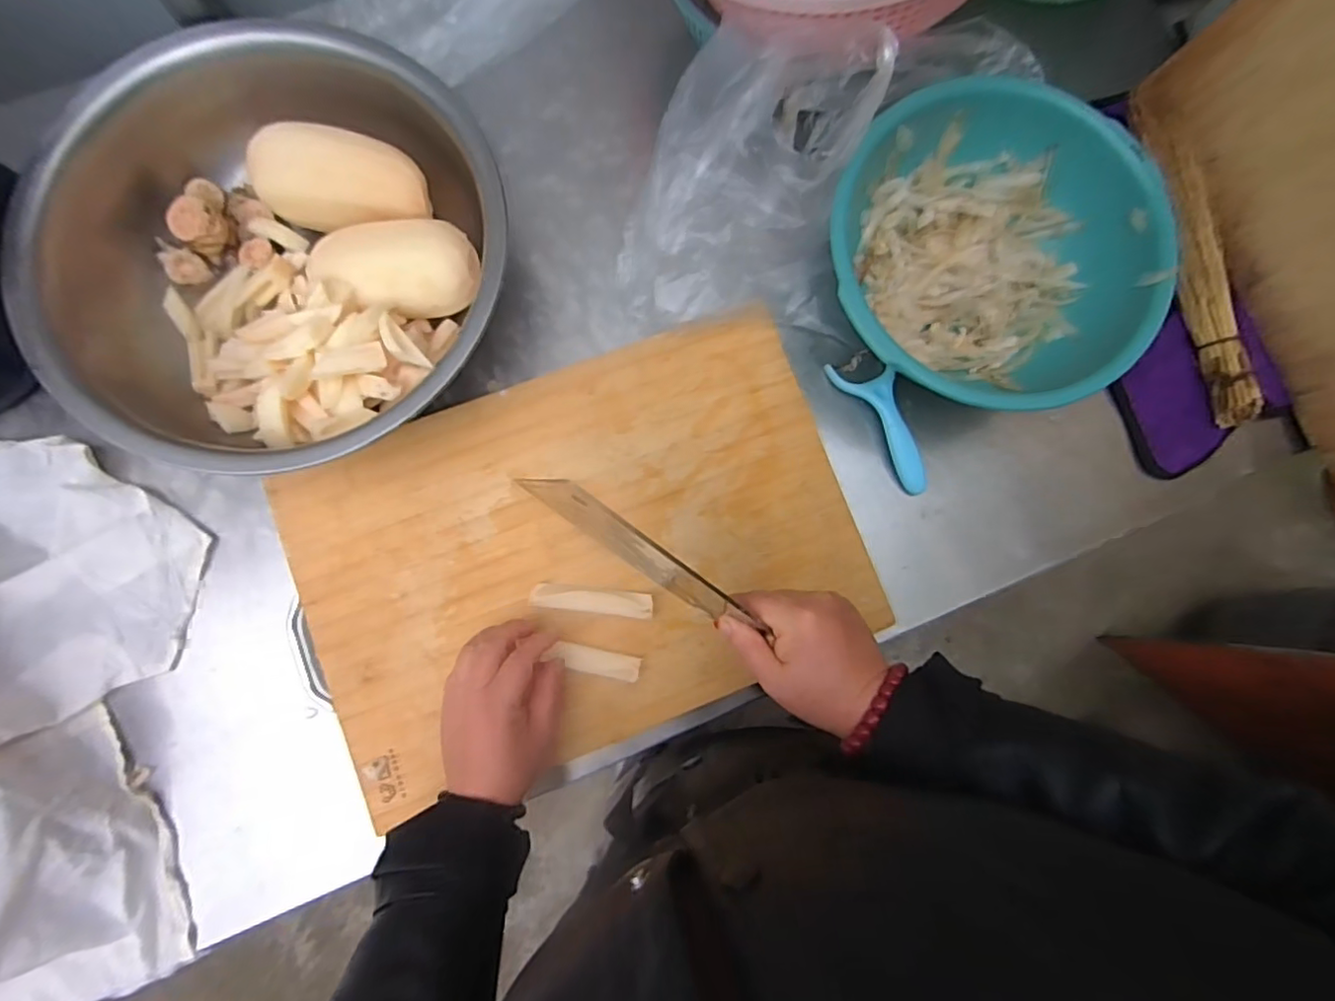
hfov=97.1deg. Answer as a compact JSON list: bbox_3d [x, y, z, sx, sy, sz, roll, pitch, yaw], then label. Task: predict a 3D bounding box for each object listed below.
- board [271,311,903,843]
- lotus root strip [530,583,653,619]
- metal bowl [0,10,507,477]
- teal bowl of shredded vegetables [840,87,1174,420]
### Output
[{"bbox_3d":[-0.072,0.043,0.514,0.465,0.029,0.313,-20,83,-6],"label":"board"},{"bbox_3d":[-0.064,0.086,0.506,0.101,0.008,0.021,6,81,-2],"label":"lotus root strip"},{"bbox_3d":[-0.319,-0.205,0.493,0.355,0.092,0.330,0,82,-3],"label":"metal bowl"},{"bbox_3d":[0.268,-0.223,0.520,0.263,0.095,0.246,0,82,-3],"label":"teal bowl of shredded vegetables"}]

